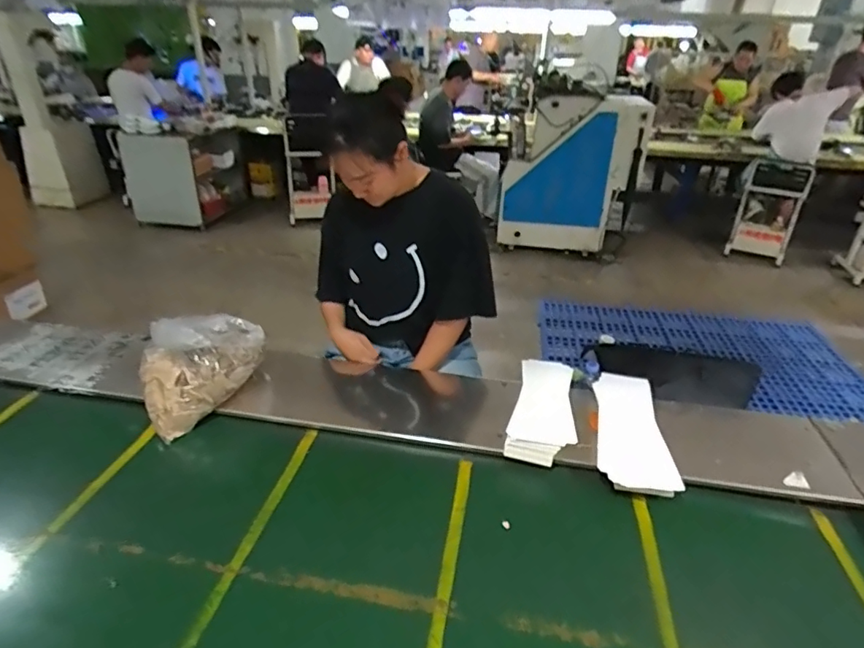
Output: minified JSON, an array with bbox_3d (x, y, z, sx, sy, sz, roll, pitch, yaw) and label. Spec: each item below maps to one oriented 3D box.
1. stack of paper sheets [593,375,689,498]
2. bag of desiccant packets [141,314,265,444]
[{"bbox_3d":[0.438,0.229,1.201,0.150,0.024,0.377,5,29,7],"label":"stack of paper sheets"},{"bbox_3d":[-0.557,0.087,1.286,0.194,0.182,0.323,15,32,24],"label":"bag of desiccant packets"}]

